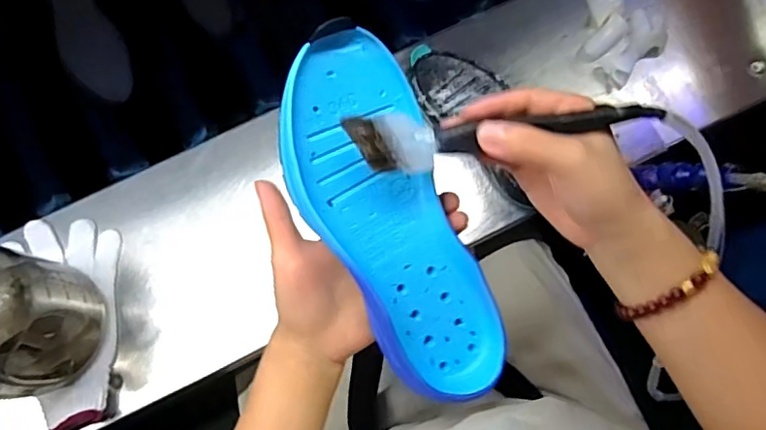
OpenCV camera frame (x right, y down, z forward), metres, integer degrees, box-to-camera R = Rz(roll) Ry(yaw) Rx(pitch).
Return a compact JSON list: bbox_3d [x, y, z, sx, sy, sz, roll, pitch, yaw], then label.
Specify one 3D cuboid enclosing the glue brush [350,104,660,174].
[{"bbox_3d":[0.067,-0.047,0.322,0.173,0.018,0.030,-6,77,2],"label":"glue brush"}]

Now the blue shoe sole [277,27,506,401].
[{"bbox_3d":[0.006,0.005,0.347,0.086,0.026,0.223,-26,98,-6],"label":"blue shoe sole"}]

